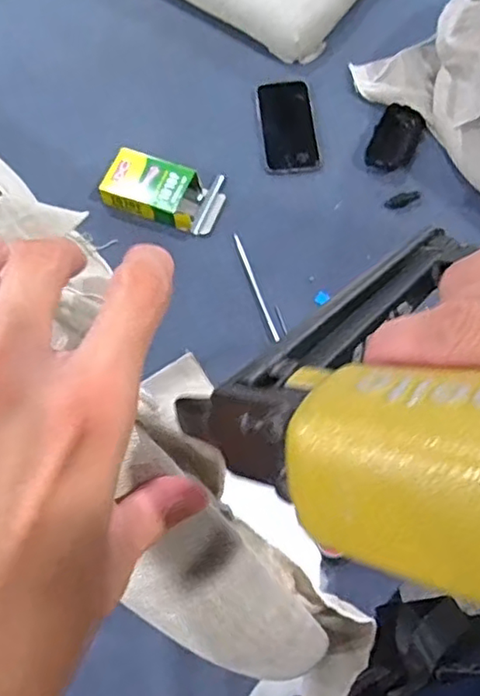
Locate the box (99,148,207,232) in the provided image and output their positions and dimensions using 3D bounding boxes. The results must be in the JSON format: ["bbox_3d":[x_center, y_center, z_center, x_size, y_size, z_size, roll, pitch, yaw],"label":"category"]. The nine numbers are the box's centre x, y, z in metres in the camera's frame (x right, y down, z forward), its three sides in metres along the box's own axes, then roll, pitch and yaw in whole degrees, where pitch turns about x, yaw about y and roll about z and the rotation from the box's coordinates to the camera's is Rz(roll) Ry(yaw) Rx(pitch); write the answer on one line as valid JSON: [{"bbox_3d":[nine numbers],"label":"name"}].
[{"bbox_3d":[-0.119,-0.220,0.849,0.135,0.035,0.084,18,69,7],"label":"box"}]

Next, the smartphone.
[{"bbox_3d":[0.070,-0.324,0.895,0.079,0.005,0.159,-5,68,-2],"label":"smartphone"}]

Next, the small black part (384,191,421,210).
[{"bbox_3d":[0.224,-0.204,0.845,0.051,0.004,0.019,-24,70,-9],"label":"small black part"}]

